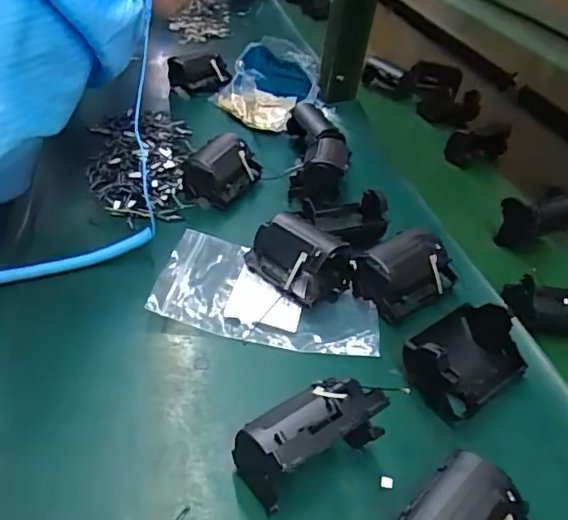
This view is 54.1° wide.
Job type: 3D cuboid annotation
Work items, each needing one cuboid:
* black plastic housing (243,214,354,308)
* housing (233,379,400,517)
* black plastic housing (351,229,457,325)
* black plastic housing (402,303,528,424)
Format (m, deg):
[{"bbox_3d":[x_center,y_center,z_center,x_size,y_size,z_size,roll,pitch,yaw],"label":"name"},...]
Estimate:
[{"bbox_3d":[0.010,-0.003,0.406,0.072,0.039,0.050,32,43,28],"label":"black plastic housing"},{"bbox_3d":[0.013,0.087,0.283,0.070,0.047,0.040,-20,46,-32],"label":"housing"},{"bbox_3d":[0.089,0.005,0.404,0.065,0.039,0.047,-23,47,-35],"label":"black plastic housing"},{"bbox_3d":[0.112,0.056,0.343,0.076,0.037,0.053,-21,46,-33],"label":"black plastic housing"}]

